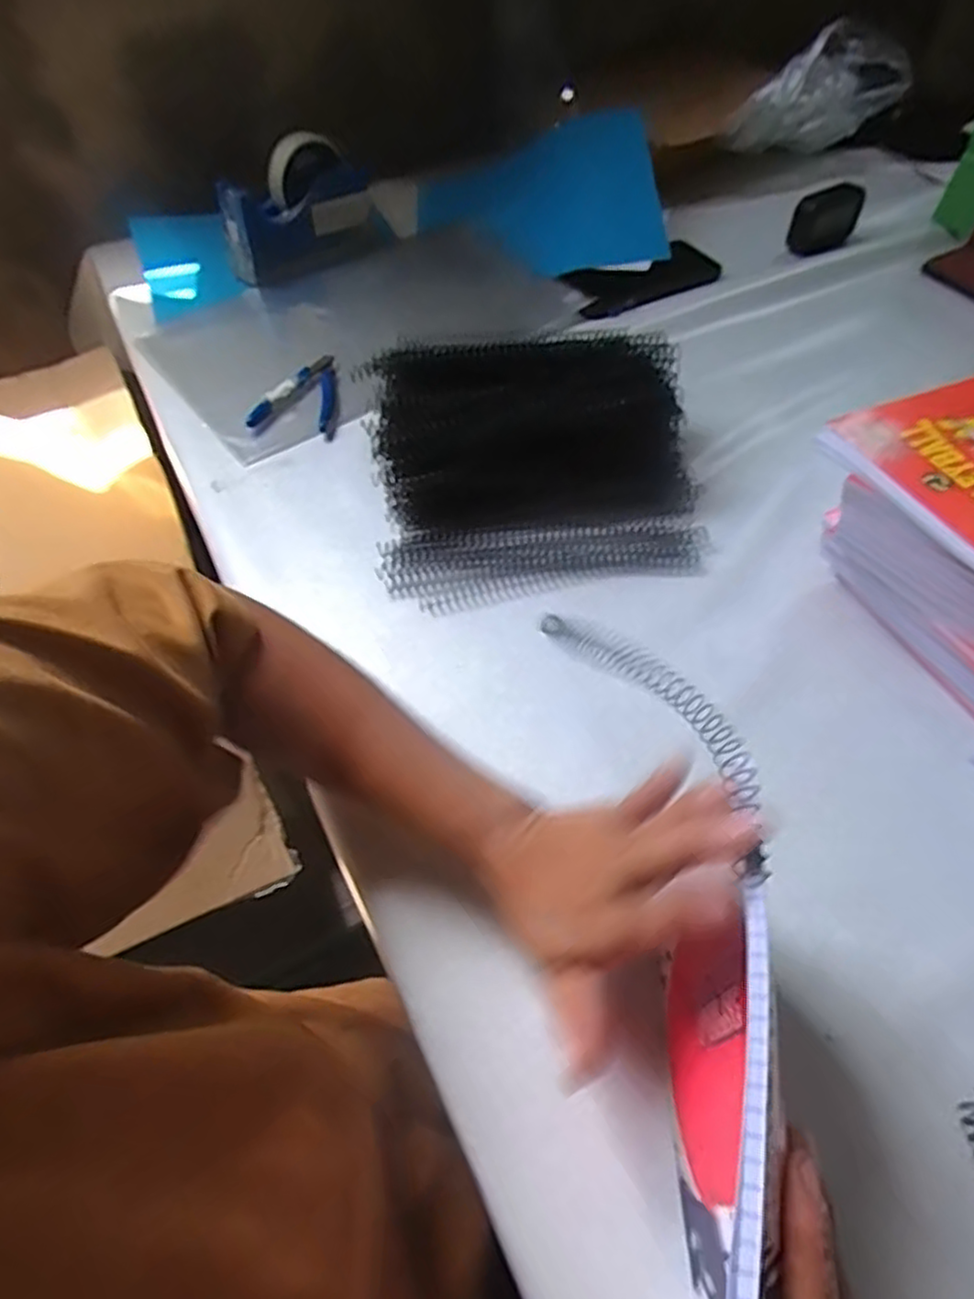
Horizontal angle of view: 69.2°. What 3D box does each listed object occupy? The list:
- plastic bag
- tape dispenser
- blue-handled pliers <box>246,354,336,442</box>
[{"bbox_3d":[0.412,-0.663,0.872,0.109,0.115,0.270,34,62,24],"label":"plastic bag"},{"bbox_3d":[-0.190,-0.462,0.741,0.172,0.099,0.059,-38,61,-22],"label":"tape dispenser"},{"bbox_3d":[-0.164,-0.233,0.638,0.068,0.015,0.107,6,55,5],"label":"blue-handled pliers"}]

